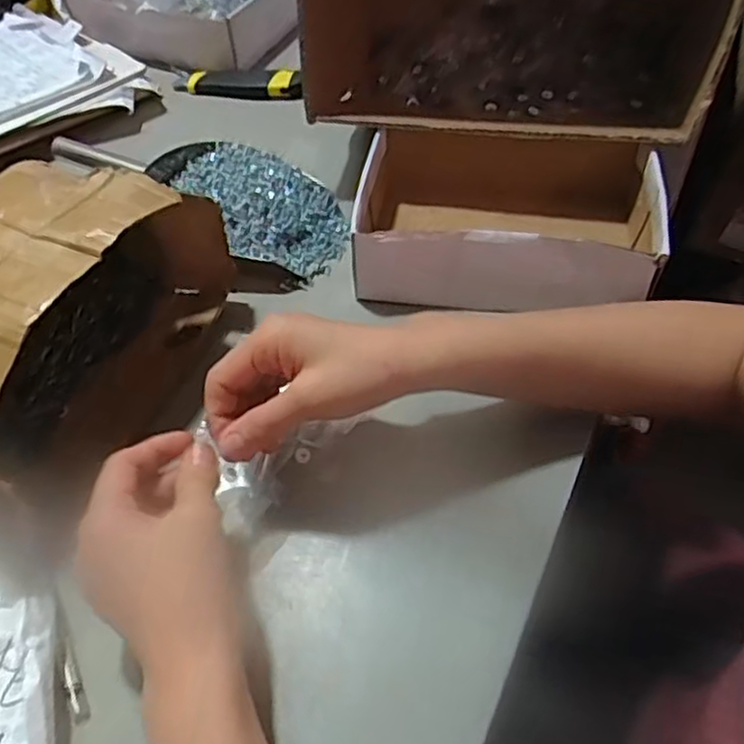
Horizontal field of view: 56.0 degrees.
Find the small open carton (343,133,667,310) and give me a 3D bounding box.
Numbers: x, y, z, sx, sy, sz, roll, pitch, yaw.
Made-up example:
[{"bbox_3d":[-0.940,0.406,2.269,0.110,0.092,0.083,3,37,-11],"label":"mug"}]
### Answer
[{"bbox_3d":[0.109,-0.123,0.572,0.231,0.079,0.149,6,49,9],"label":"small open carton"}]

